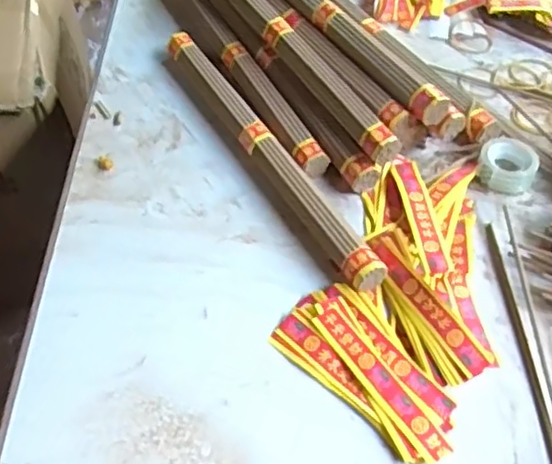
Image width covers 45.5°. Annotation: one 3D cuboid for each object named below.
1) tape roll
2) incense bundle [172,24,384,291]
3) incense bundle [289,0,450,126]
[{"bbox_3d":[0.191,-0.056,0.544,0.046,0.019,0.046,1,51,-1],"label":"tape roll"},{"bbox_3d":[-0.009,-0.072,0.550,0.030,0.022,0.311,-24,55,-19],"label":"incense bundle"},{"bbox_3d":[0.048,-0.200,0.601,0.030,0.023,0.310,-25,56,-20],"label":"incense bundle"}]

